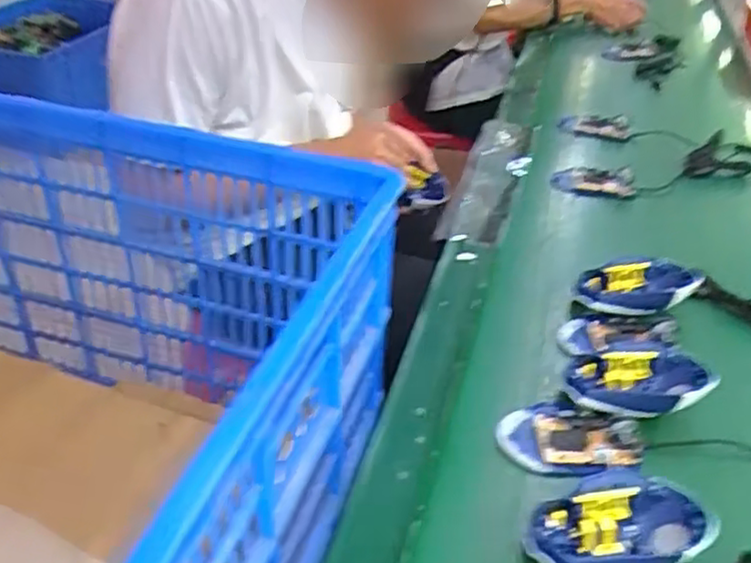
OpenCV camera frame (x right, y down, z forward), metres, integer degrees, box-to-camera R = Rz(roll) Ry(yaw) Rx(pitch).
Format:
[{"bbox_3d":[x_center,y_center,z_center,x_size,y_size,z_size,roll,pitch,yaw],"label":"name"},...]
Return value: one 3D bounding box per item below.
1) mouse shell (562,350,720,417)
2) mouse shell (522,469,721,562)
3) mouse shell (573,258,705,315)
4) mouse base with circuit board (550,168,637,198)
[{"bbox_3d":[0.223,0.087,0.595,0.113,0.037,0.070,2,34,-4],"label":"mouse shell"},{"bbox_3d":[0.165,0.173,0.480,0.127,0.036,0.074,-7,36,-16],"label":"mouse shell"},{"bbox_3d":[0.266,0.004,0.714,0.120,0.035,0.076,0,36,-1],"label":"mouse shell"},{"bbox_3d":[0.293,-0.137,0.934,0.104,0.031,0.047,6,34,1],"label":"mouse base with circuit board"}]

